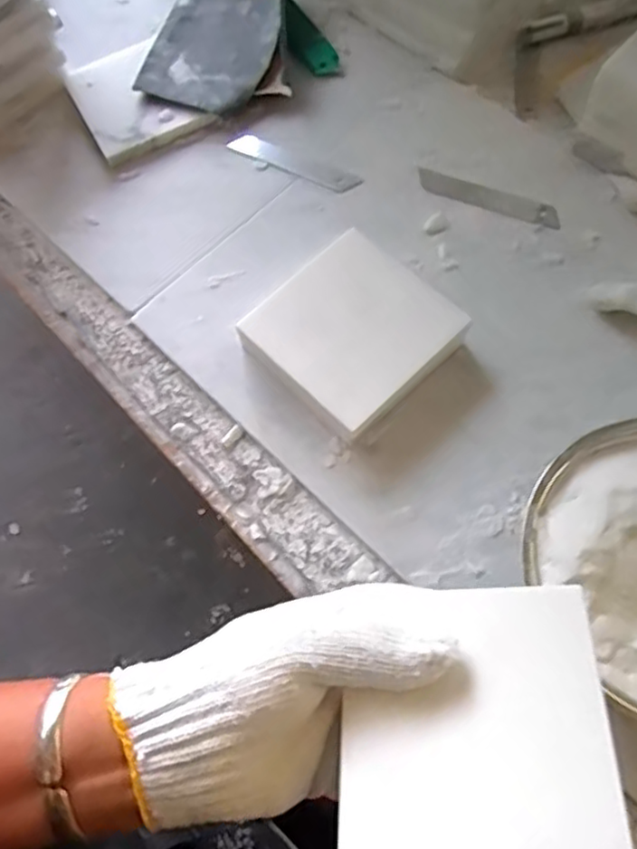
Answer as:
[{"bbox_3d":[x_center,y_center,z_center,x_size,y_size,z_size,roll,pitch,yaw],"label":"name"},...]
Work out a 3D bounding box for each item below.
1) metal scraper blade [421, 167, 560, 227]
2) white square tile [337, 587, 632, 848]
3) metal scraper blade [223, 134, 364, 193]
[{"bbox_3d":[0.117,-0.157,0.455,0.100,0.004,0.018,22,71,13],"label":"metal scraper blade"},{"bbox_3d":[0.058,0.114,0.253,0.099,0.004,0.095,-7,54,14],"label":"white square tile"},{"bbox_3d":[-0.018,-0.191,0.482,0.103,0.004,0.020,27,74,15],"label":"metal scraper blade"}]

